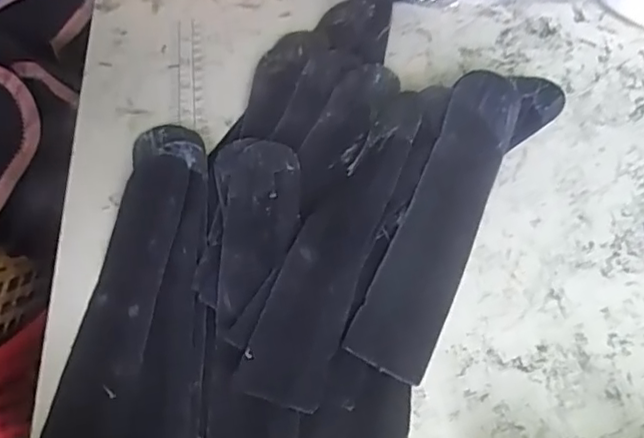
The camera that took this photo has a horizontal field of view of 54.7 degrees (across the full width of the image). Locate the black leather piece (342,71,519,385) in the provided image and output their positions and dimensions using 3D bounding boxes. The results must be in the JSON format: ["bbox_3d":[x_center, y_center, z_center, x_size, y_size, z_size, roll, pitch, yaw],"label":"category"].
[{"bbox_3d":[0.062,-0.007,0.302,0.037,0.007,0.181,29,58,-2],"label":"black leather piece"}]

